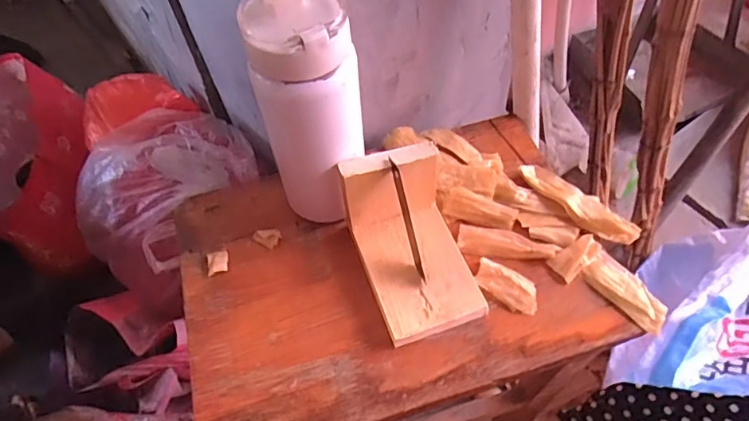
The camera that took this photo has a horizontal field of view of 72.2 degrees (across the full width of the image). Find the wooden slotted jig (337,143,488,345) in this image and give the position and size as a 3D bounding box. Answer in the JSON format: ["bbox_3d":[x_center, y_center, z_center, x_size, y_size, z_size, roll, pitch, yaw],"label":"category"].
[{"bbox_3d":[0.029,0.025,0.389,0.076,0.080,0.120,-16,56,-7],"label":"wooden slotted jig"}]

